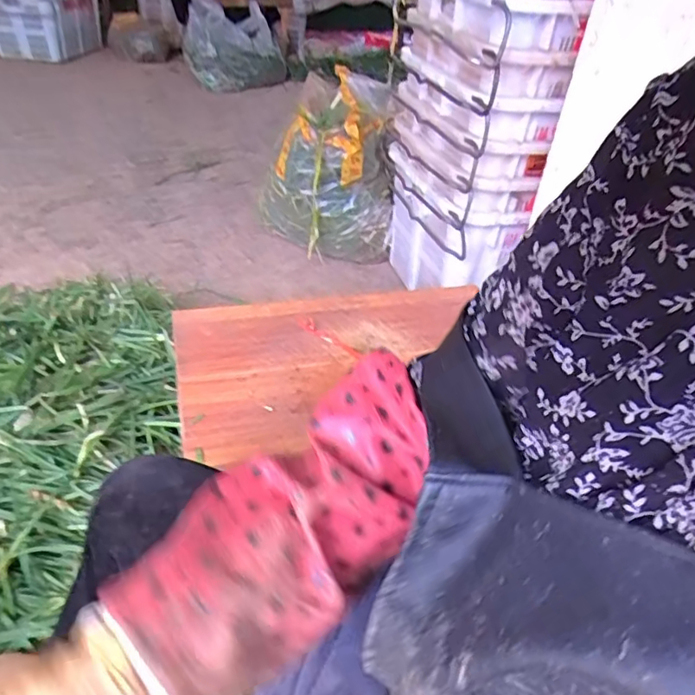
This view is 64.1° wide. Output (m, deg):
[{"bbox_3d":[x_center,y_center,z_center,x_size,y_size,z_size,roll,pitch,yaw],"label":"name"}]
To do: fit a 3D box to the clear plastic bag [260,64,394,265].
[{"bbox_3d":[-0.046,-0.439,1.383,0.255,0.406,0.235,-14,40,-24],"label":"clear plastic bag"}]

